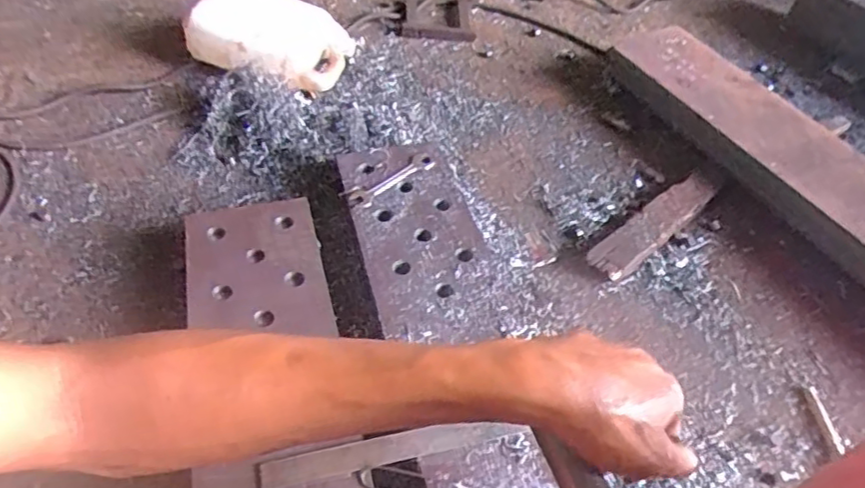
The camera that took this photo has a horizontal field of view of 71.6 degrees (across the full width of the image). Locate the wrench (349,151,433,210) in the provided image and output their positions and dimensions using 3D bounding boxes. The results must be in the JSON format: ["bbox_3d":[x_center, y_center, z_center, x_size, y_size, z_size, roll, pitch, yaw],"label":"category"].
[{"bbox_3d":[-0.065,-0.111,1.009,0.044,0.011,0.163,38,57,24],"label":"wrench"}]

